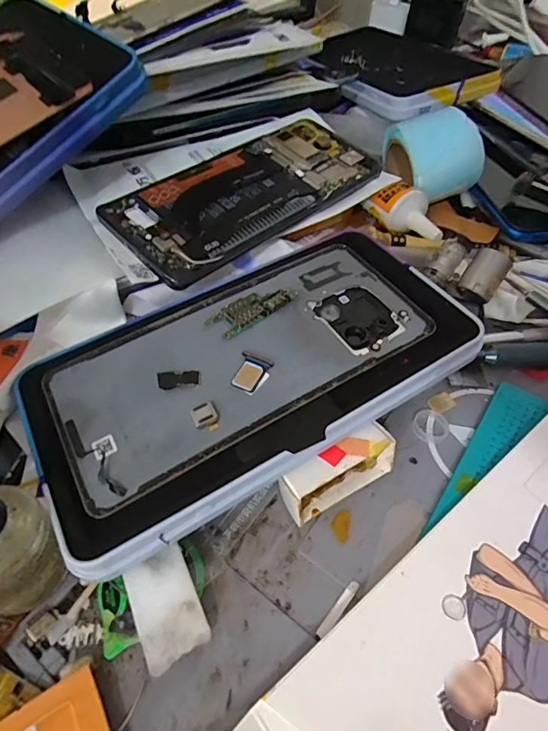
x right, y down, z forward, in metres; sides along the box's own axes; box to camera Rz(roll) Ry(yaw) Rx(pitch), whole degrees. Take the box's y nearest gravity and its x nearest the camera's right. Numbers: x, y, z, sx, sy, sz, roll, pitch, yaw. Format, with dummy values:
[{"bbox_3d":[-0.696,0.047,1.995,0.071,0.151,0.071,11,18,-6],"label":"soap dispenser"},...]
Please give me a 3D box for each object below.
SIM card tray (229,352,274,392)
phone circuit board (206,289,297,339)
[{"bbox_3d":[-0.009,0.002,0.179,0.014,0.004,0.019,14,51,11],"label":"SIM card tray"},{"bbox_3d":[-0.010,-0.028,0.201,0.042,0.005,0.016,-32,57,-24],"label":"phone circuit board"}]

